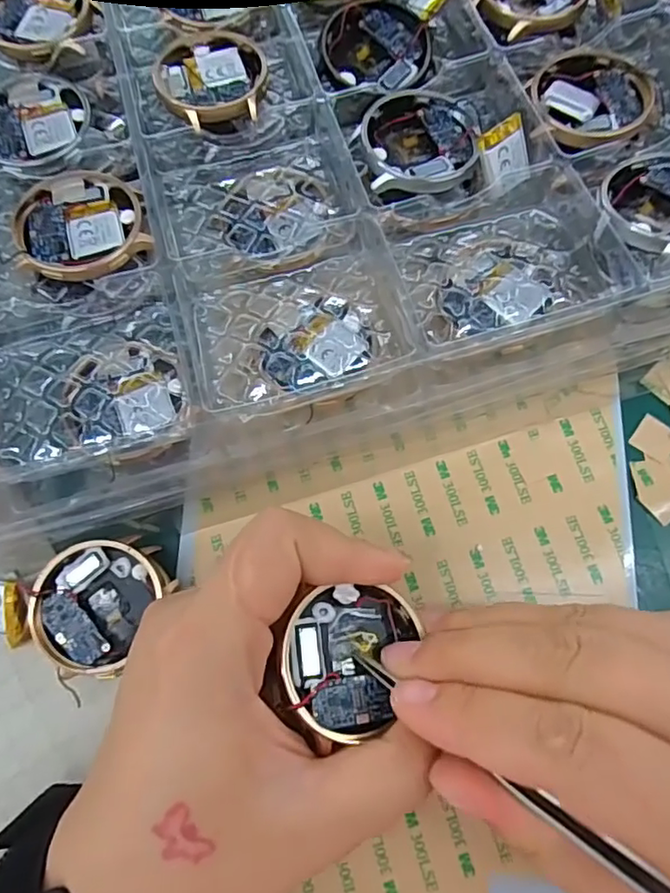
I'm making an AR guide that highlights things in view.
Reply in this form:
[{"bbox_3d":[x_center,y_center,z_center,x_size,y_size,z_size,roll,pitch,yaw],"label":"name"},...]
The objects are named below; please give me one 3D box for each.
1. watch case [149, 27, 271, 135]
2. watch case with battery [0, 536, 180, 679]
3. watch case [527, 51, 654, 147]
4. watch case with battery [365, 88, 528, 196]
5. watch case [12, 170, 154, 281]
[{"bbox_3d":[-0.049,-0.148,0.232,0.042,0.012,0.051,-15,75,-3],"label":"watch case"},{"bbox_3d":[-0.091,0.059,0.204,0.067,0.018,0.043,-18,75,-4],"label":"watch case with battery"},{"bbox_3d":[0.097,-0.134,0.220,0.044,0.009,0.045,9,75,4],"label":"watch case"},{"bbox_3d":[0.039,-0.116,0.212,0.056,0.016,0.045,-7,75,-1],"label":"watch case with battery"},{"bbox_3d":[-0.091,-0.081,0.210,0.044,0.009,0.046,-11,75,-2],"label":"watch case"}]

